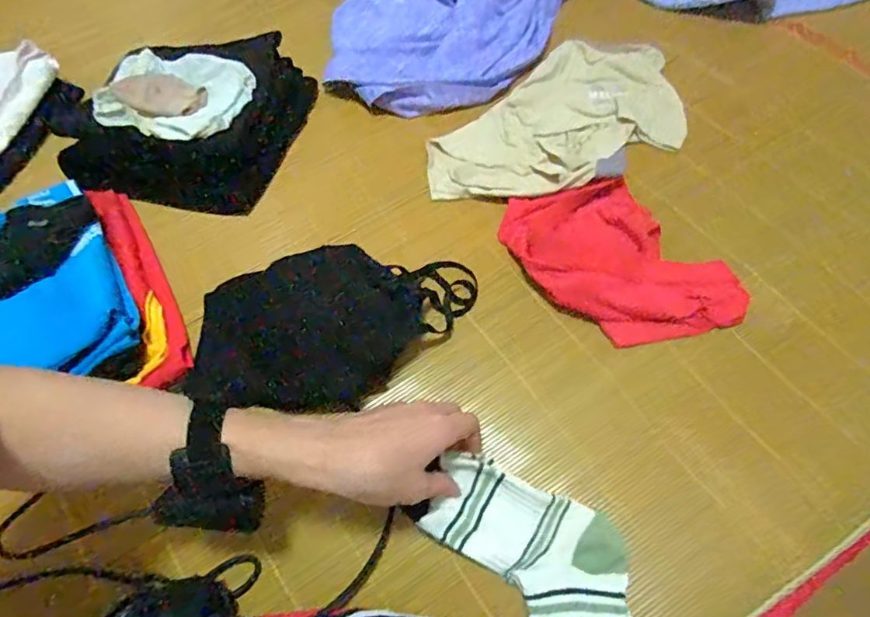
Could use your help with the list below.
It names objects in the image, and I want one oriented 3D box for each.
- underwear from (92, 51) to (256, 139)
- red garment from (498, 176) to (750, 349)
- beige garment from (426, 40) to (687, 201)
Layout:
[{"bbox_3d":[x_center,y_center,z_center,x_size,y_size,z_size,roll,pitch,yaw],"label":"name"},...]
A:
[{"bbox_3d":[-0.314,-0.250,0.665,0.193,0.034,0.130,19,67,13],"label":"underwear"},{"bbox_3d":[0.174,-0.044,0.566,0.140,0.029,0.217,-33,66,-12],"label":"red garment"},{"bbox_3d":[0.153,-0.214,0.661,0.329,0.025,0.187,-39,68,-15],"label":"beige garment"}]

